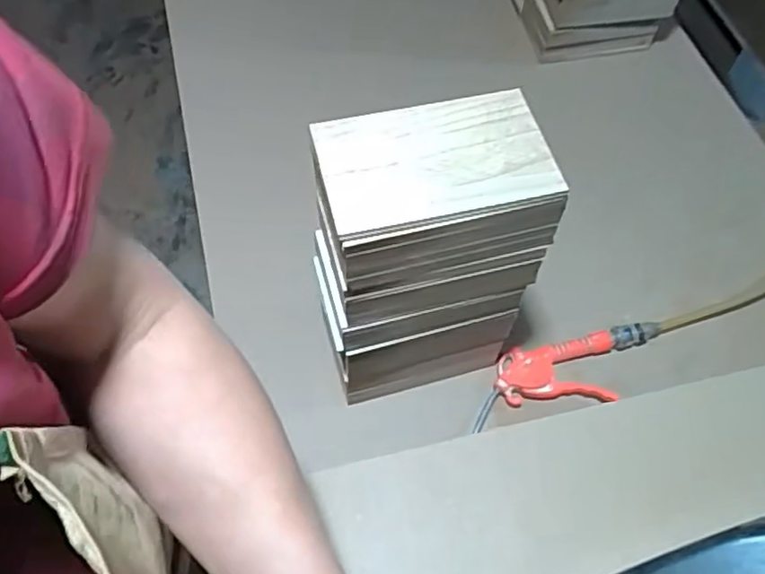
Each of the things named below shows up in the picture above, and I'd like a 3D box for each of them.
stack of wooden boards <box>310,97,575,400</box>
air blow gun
[{"bbox_3d":[0.031,-0.018,0.568,0.168,0.277,0.108,-15,63,-9],"label":"stack of wooden boards"},{"bbox_3d":[0.193,0.092,0.682,0.211,0.032,0.074,-10,62,-6],"label":"air blow gun"}]

